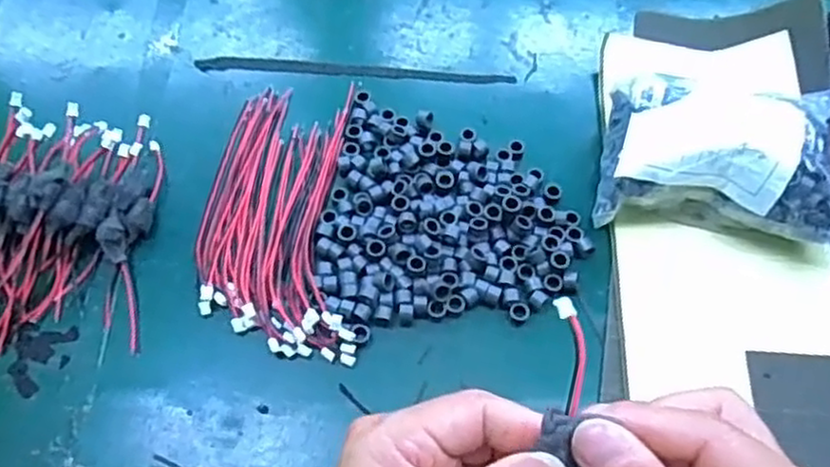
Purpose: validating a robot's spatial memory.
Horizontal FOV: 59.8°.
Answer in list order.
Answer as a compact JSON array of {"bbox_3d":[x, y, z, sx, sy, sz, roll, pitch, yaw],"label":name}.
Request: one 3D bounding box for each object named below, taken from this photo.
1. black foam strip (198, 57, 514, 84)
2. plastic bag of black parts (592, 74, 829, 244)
[{"bbox_3d":[-0.038,-0.106,0.462,0.203,0.004,0.014,4,63,0],"label":"black foam strip"},{"bbox_3d":[0.173,-0.040,0.400,0.135,0.058,0.095,10,63,3],"label":"plastic bag of black parts"}]

